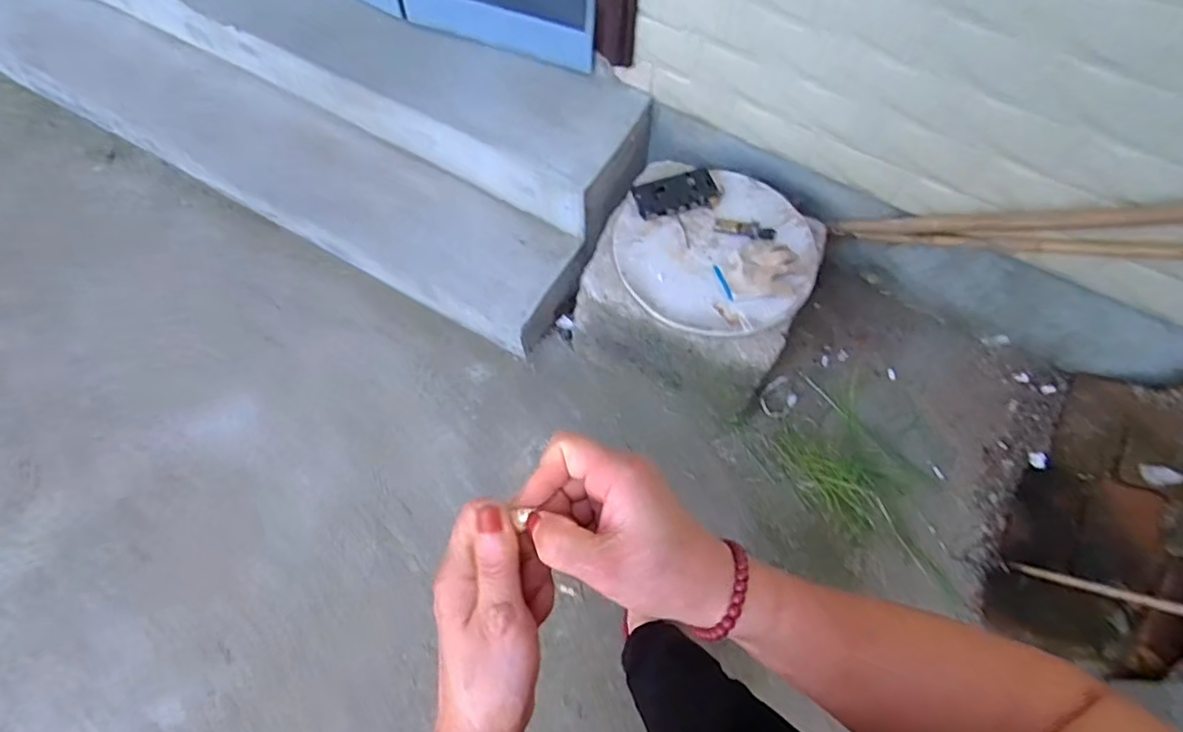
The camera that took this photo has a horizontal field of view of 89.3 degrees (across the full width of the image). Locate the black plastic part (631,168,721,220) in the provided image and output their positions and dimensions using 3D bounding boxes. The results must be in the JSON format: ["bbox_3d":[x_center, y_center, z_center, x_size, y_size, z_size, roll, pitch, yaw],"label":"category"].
[{"bbox_3d":[0.185,-0.379,1.320,0.179,0.032,0.087,-16,66,-9],"label":"black plastic part"}]

